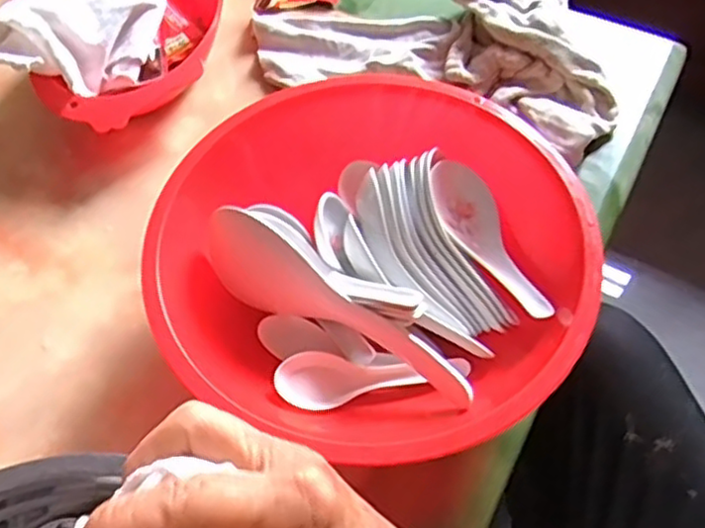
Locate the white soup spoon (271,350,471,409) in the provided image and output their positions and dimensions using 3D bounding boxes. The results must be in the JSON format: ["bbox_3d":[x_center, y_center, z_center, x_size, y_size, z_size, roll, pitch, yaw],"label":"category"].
[{"bbox_3d":[0.012,0.068,0.410,0.110,0.019,0.031,0,59,2],"label":"white soup spoon"}]

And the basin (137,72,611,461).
[{"bbox_3d":[0.016,0.005,0.427,0.237,0.075,0.237,-1,59,2],"label":"basin"}]

